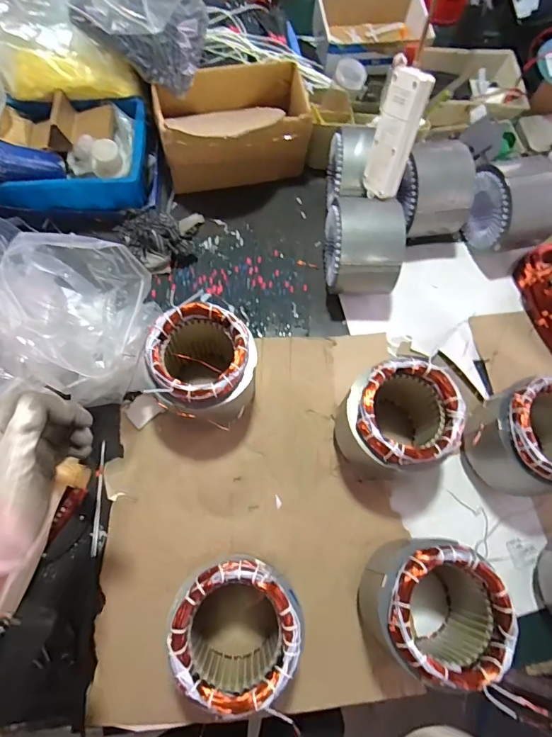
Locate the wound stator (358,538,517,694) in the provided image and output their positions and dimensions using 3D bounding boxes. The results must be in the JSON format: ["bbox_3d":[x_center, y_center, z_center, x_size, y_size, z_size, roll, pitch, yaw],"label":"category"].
[{"bbox_3d":[0.193,0.300,0.543,0.142,0.169,0.133,1,70,-3],"label":"wound stator"}]

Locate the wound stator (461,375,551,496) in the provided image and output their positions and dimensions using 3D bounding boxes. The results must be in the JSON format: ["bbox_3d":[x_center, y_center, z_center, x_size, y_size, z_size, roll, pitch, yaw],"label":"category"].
[{"bbox_3d":[0.377,0.104,0.631,0.142,0.172,0.143,1,70,-3],"label":"wound stator"}]

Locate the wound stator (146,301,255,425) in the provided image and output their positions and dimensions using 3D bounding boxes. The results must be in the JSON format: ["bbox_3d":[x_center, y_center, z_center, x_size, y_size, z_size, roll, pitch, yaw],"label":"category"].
[{"bbox_3d":[-0.102,0.001,0.643,0.138,0.171,0.141,1,70,-3],"label":"wound stator"}]

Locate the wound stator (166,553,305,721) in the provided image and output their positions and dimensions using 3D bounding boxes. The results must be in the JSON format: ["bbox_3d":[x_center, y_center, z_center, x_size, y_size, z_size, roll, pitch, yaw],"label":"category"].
[{"bbox_3d":[-0.045,0.313,0.529,0.141,0.168,0.140,1,70,-3],"label":"wound stator"}]

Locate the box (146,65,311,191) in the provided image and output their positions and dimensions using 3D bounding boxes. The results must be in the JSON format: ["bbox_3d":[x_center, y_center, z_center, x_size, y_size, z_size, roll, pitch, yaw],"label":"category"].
[{"bbox_3d":[-0.080,-0.456,0.817,0.267,0.138,0.162,-13,72,-8],"label":"box"}]

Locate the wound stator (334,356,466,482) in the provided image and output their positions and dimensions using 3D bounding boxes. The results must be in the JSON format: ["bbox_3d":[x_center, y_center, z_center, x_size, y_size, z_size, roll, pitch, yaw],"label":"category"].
[{"bbox_3d":[0.171,0.081,0.626,0.141,0.166,0.150,-3,71,-4],"label":"wound stator"}]

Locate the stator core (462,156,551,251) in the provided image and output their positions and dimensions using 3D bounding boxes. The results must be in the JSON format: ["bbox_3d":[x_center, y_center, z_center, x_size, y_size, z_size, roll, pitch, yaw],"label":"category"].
[{"bbox_3d":[0.431,-0.300,0.789,0.119,0.159,0.156,-11,72,-7],"label":"stator core"}]

